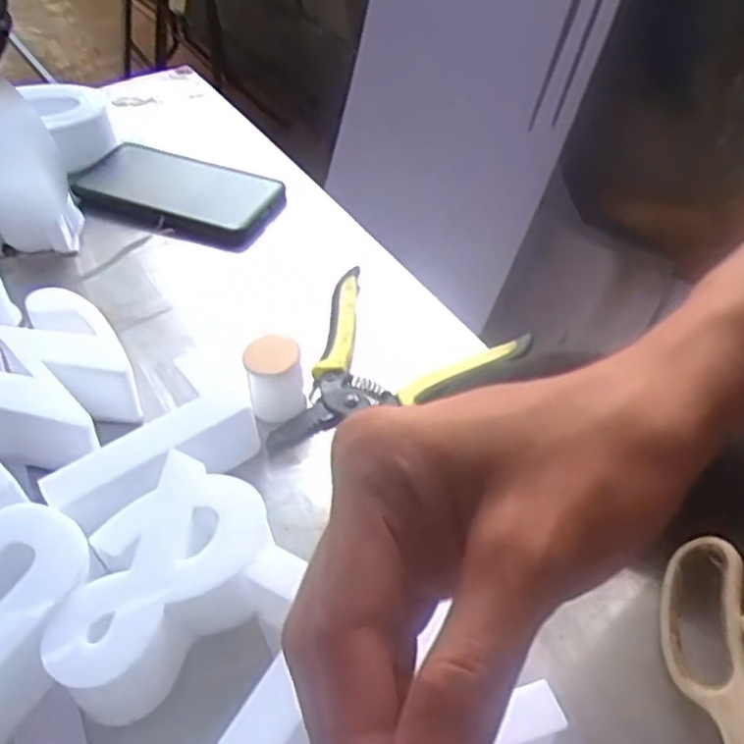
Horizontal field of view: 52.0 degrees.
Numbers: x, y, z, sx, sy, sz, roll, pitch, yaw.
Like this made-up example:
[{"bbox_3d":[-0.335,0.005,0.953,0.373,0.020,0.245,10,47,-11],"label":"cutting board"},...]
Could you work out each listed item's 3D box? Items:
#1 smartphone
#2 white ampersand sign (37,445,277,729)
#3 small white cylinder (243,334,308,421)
[{"bbox_3d":[-0.165,-0.145,0.618,0.177,0.018,0.087,18,55,18],"label":"smartphone"},{"bbox_3d":[-0.099,0.097,0.354,0.079,0.042,0.112,32,55,30],"label":"white ampersand sign"},{"bbox_3d":[-0.056,0.003,0.440,0.030,0.037,0.031,-11,46,-5],"label":"small white cylinder"}]

